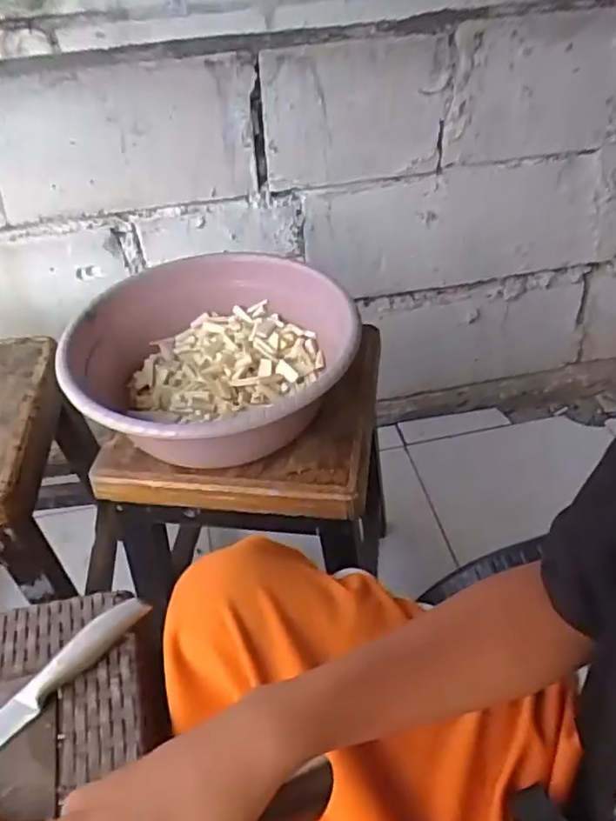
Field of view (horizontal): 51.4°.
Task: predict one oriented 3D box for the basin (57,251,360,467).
[{"bbox_3d":[-0.099,-0.040,0.691,0.284,0.114,0.284,-2,43,2],"label":"basin"}]

